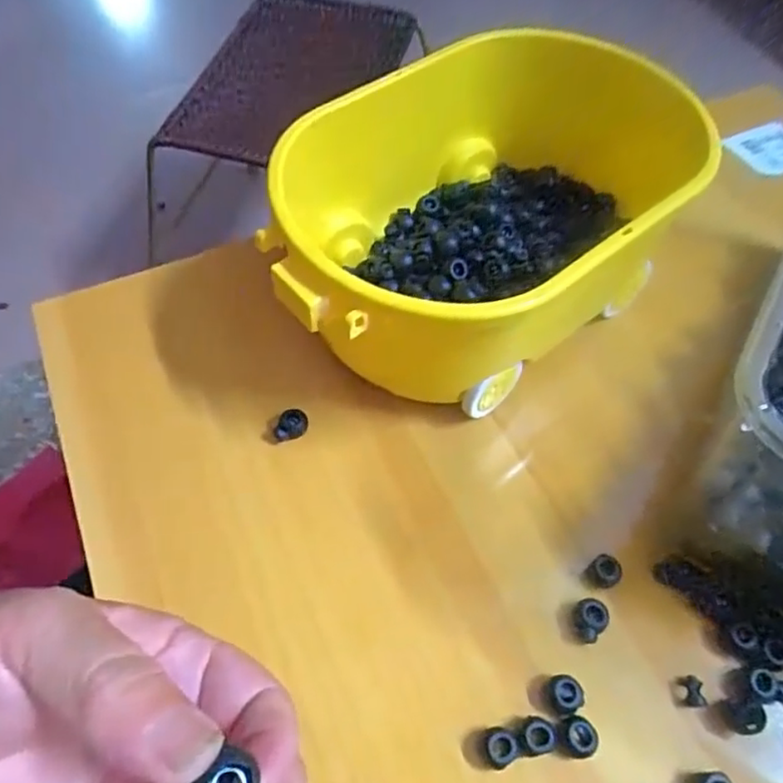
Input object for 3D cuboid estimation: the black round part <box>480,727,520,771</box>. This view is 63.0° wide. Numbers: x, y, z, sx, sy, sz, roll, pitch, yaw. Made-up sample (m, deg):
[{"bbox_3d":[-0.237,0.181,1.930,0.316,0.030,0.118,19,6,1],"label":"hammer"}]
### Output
[{"bbox_3d":[0.045,0.149,0.266,0.014,0.011,0.015,1,58,-2],"label":"black round part"}]

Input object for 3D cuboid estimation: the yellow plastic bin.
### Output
[{"bbox_3d":[0.043,-0.098,0.362,0.240,0.097,0.185,-26,62,-18],"label":"yellow plastic bin"}]

